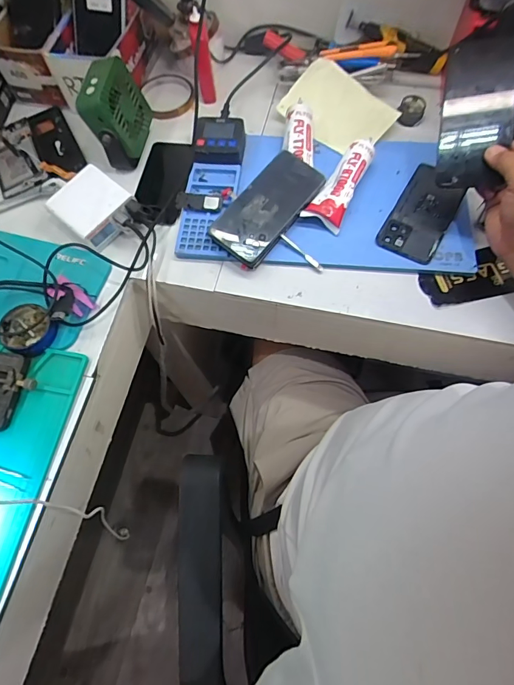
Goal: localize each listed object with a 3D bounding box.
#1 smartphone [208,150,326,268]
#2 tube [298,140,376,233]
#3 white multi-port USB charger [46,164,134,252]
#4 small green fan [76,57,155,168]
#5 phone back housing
[{"bbox_3d":[0.015,-0.179,0.540,0.078,0.016,0.159,39,82,10],"label":"smartphone"},{"bbox_3d":[0.114,-0.216,0.551,0.048,0.026,0.134,25,70,13],"label":"tube"},{"bbox_3d":[-0.219,-0.180,0.554,0.097,0.037,0.086,40,74,17],"label":"white multi-port USB charger"},{"bbox_3d":[-0.194,-0.313,0.580,0.064,0.116,0.102,0,67,2],"label":"small green fan"},{"bbox_3d":[0.223,-0.175,0.553,0.073,0.009,0.160,28,71,14],"label":"phone back housing"}]

